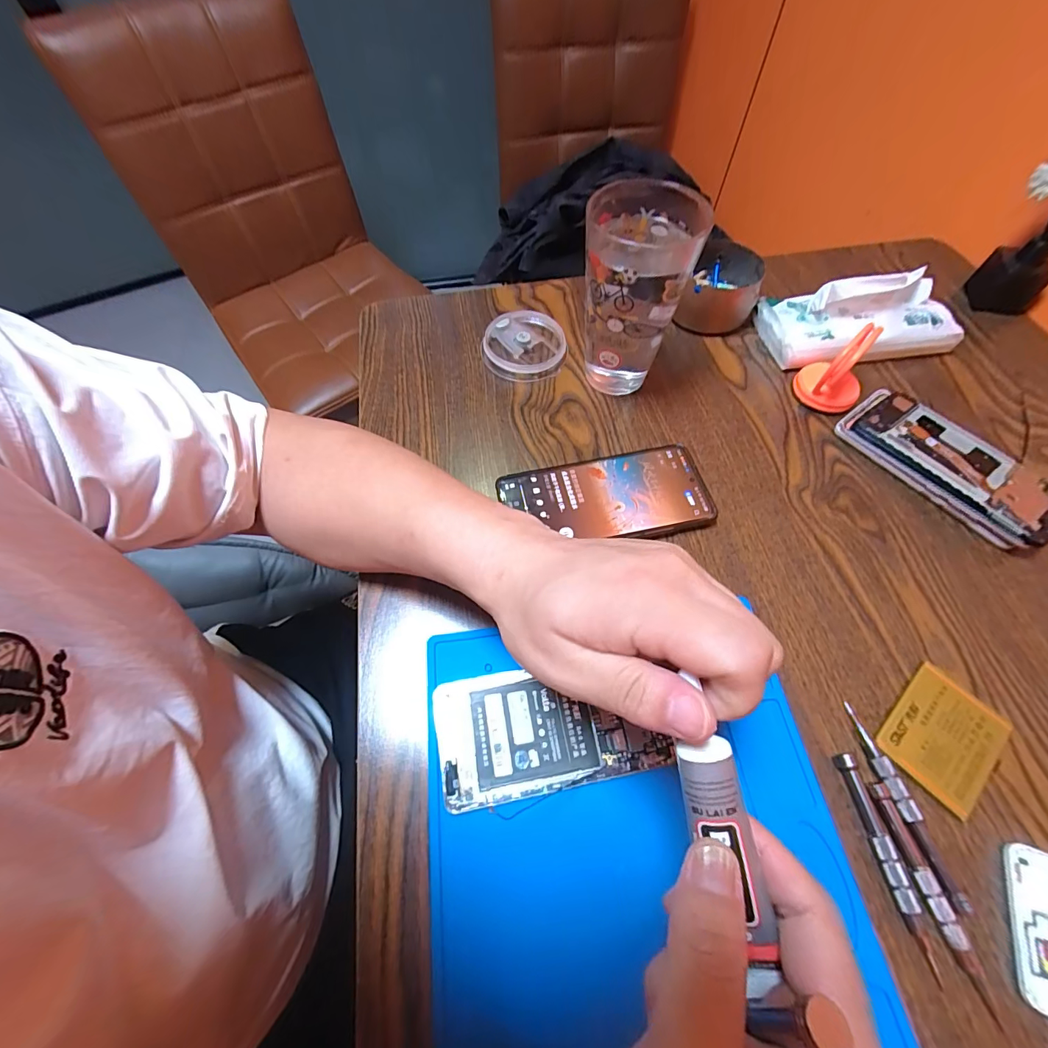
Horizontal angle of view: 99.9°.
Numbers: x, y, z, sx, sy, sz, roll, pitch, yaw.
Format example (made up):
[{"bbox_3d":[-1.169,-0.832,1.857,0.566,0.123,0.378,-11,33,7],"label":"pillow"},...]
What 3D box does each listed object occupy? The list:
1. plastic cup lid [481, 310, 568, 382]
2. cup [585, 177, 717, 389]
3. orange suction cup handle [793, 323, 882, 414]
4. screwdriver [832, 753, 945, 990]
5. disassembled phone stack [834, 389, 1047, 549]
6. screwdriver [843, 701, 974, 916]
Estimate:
[{"bbox_3d":[0.000,-0.177,0.437,0.080,0.019,0.078,0,61,0],"label":"plastic cup lid"},{"bbox_3d":[0.087,-0.180,0.367,0.079,0.144,0.083,0,61,0],"label":"cup"},{"bbox_3d":[0.277,-0.135,0.385,0.051,0.064,0.047,17,63,10],"label":"orange suction cup handle"},{"bbox_3d":[0.200,0.184,0.242,0.010,0.010,0.101,-7,61,-3],"label":"screwdriver"},{"bbox_3d":[0.349,-0.051,0.363,0.074,0.022,0.157,-34,66,-17],"label":"disassembled phone stack"},{"bbox_3d":[0.218,0.160,0.255,0.012,0.008,0.104,-13,62,-7],"label":"screwdriver"}]

